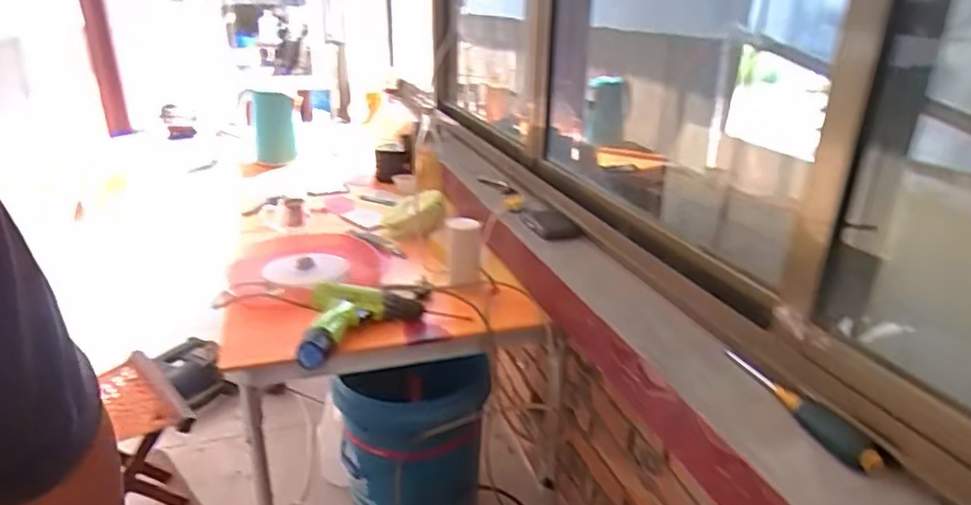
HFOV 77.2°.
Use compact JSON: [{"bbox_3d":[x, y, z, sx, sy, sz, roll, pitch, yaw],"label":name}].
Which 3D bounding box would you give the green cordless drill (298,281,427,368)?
[{"bbox_3d":[-0.193,0.110,0.954,0.172,0.061,0.179,1,22,-1],"label":"green cordless drill"}]

